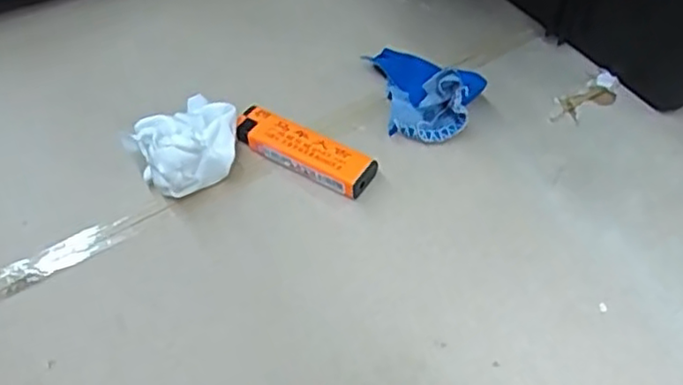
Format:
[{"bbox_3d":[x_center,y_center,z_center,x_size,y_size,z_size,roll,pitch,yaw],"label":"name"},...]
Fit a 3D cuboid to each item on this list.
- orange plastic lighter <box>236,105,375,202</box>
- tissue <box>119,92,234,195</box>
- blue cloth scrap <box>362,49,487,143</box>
[{"bbox_3d":[-0.020,-0.021,0.359,0.078,0.015,0.023,26,59,18],"label":"orange plastic lighter"},{"bbox_3d":[-0.077,-0.026,0.355,0.041,0.031,0.056,35,62,23],"label":"tissue"},{"bbox_3d":[0.048,-0.064,0.376,0.053,0.042,0.067,-7,54,-4],"label":"blue cloth scrap"}]

